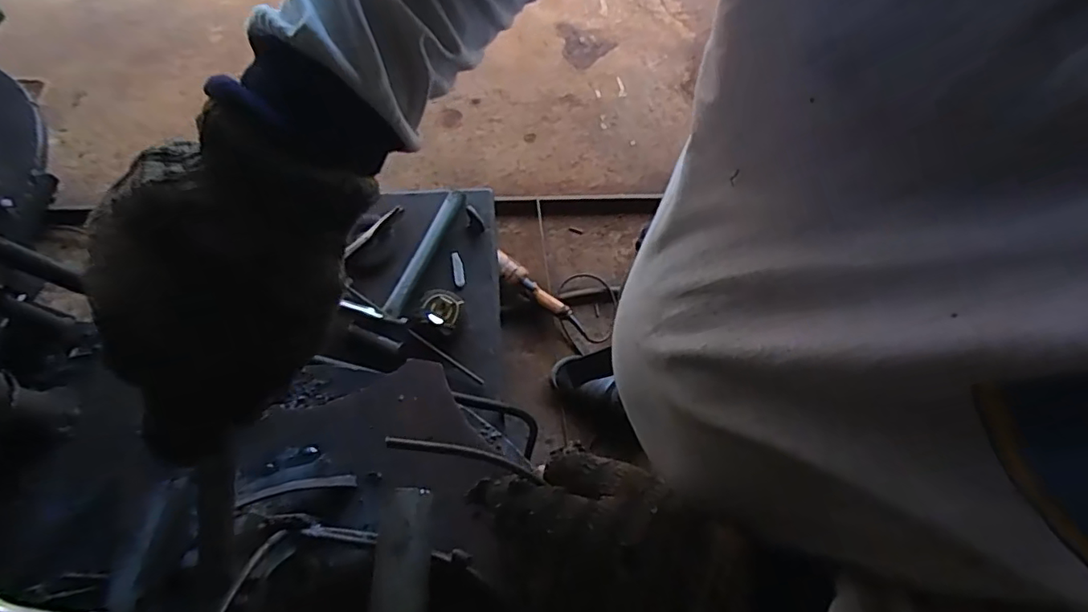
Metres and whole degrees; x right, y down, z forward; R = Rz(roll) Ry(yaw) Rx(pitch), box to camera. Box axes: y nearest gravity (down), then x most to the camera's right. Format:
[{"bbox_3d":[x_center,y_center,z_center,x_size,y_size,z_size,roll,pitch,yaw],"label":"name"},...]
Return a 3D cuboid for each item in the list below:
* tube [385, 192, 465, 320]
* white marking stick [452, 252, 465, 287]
[{"bbox_3d":[-0.158,-0.070,0.768,0.022,0.024,0.191,25,70,7],"label":"tube"},{"bbox_3d":[-0.115,-0.049,0.783,0.014,0.004,0.047,-9,76,-4],"label":"white marking stick"}]

